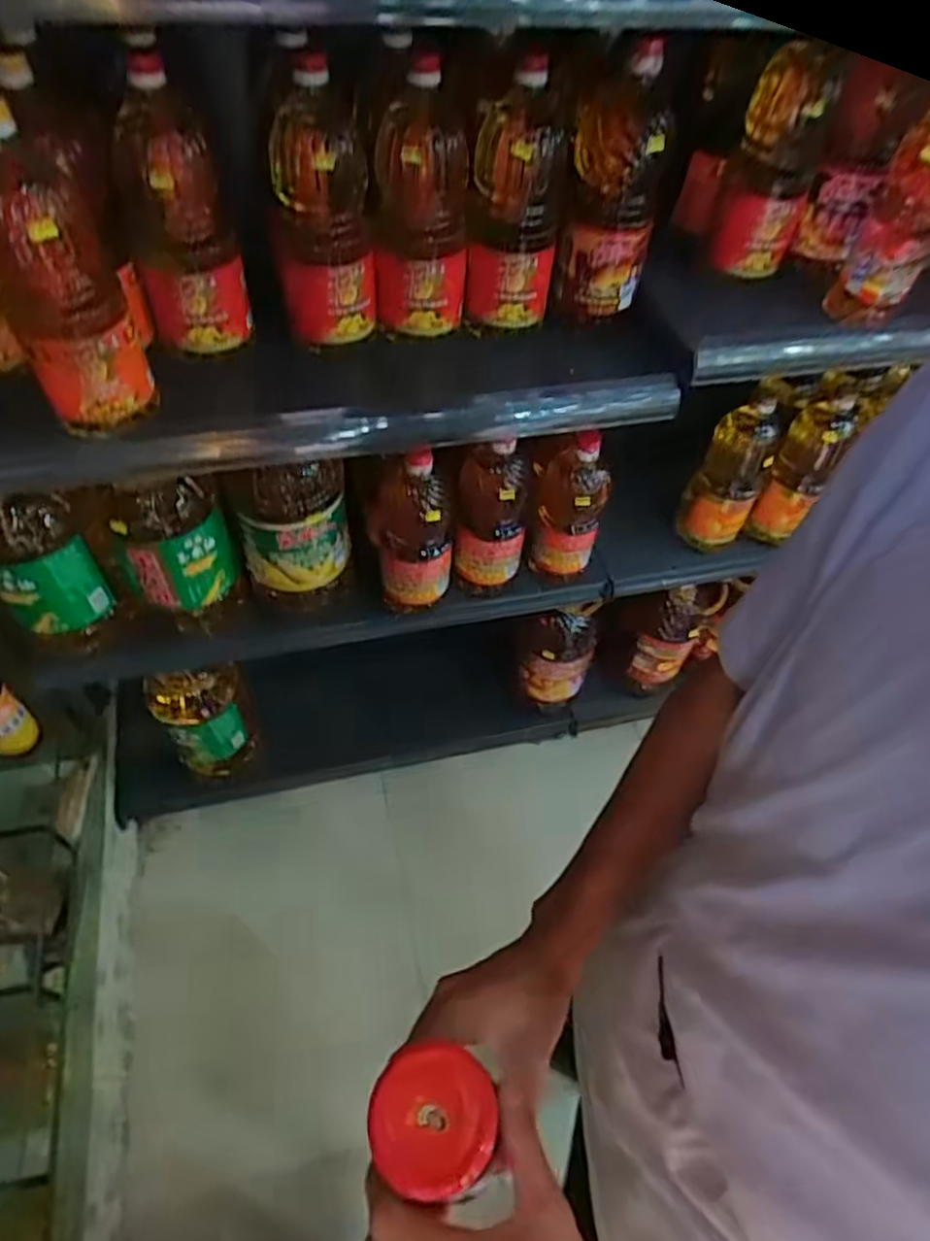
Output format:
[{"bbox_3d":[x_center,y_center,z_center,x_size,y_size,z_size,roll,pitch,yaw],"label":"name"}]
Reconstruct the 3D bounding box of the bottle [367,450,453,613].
[{"bbox_3d":[-0.079,-0.144,0.980,0.097,0.273,0.120,-9,56,-10],"label":"bottle"}]

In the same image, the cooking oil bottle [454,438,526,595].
[{"bbox_3d":[0.038,-0.132,0.993,0.095,0.267,0.076,7,54,1],"label":"cooking oil bottle"}]

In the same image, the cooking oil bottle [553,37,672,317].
[{"bbox_3d":[0.160,-0.464,0.741,0.092,0.245,0.090,11,55,4],"label":"cooking oil bottle"}]

